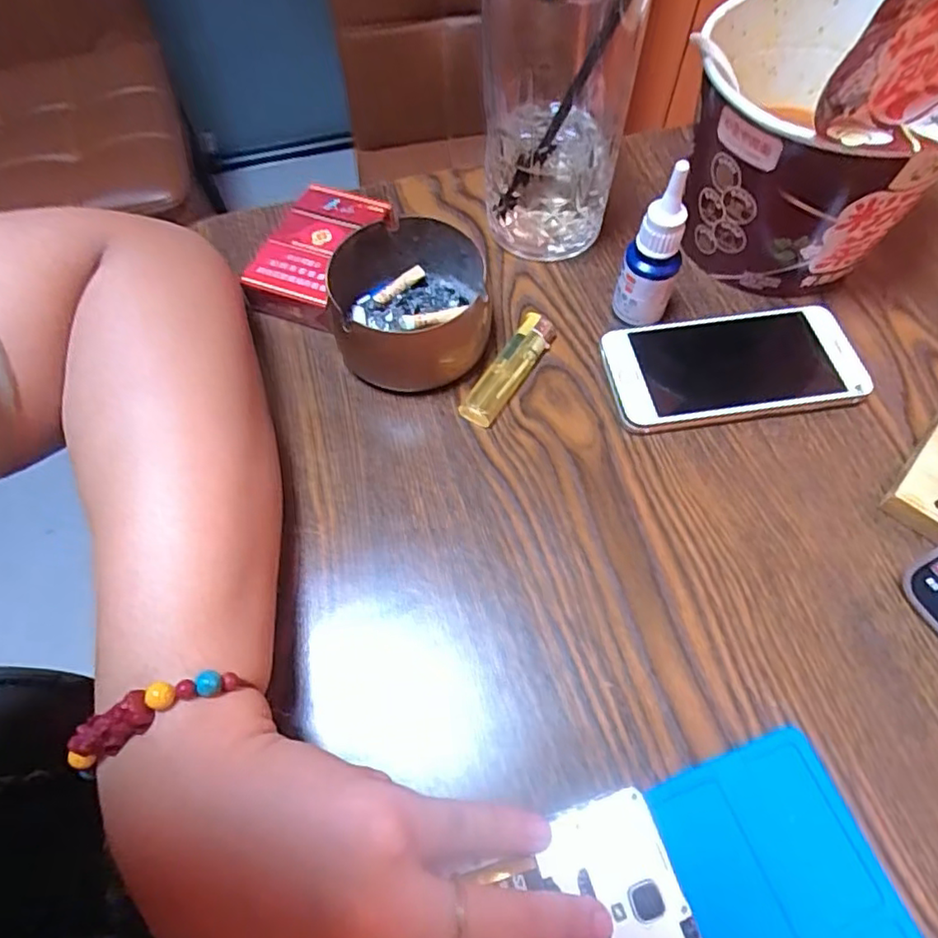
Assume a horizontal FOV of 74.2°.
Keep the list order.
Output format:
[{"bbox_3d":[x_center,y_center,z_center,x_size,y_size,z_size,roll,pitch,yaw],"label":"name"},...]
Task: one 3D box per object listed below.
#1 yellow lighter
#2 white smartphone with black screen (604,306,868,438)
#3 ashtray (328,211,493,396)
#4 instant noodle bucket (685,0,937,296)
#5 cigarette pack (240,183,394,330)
[{"bbox_3d":[0.022,-0.056,0.343,0.019,0.010,0.077,30,66,15],"label":"yellow lighter"},{"bbox_3d":[0.143,-0.058,0.342,0.133,0.014,0.067,-7,62,-3],"label":"white smartphone with black screen"},{"bbox_3d":[-0.031,-0.092,0.342,0.085,0.048,0.084,0,62,0],"label":"ashtray"},{"bbox_3d":[0.186,-0.201,0.309,0.136,0.201,0.133,0,62,0],"label":"instant noodle bucket"},{"bbox_3d":[-0.092,-0.130,0.376,0.062,0.026,0.087,19,64,11],"label":"cigarette pack"}]

